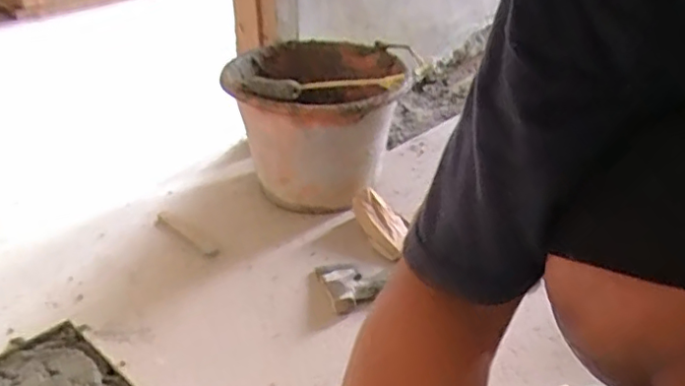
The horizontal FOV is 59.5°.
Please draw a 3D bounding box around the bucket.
[{"bbox_3d":[-0.036,-0.109,0.907,0.253,0.214,0.283,-6,30,-10],"label":"bucket"}]

